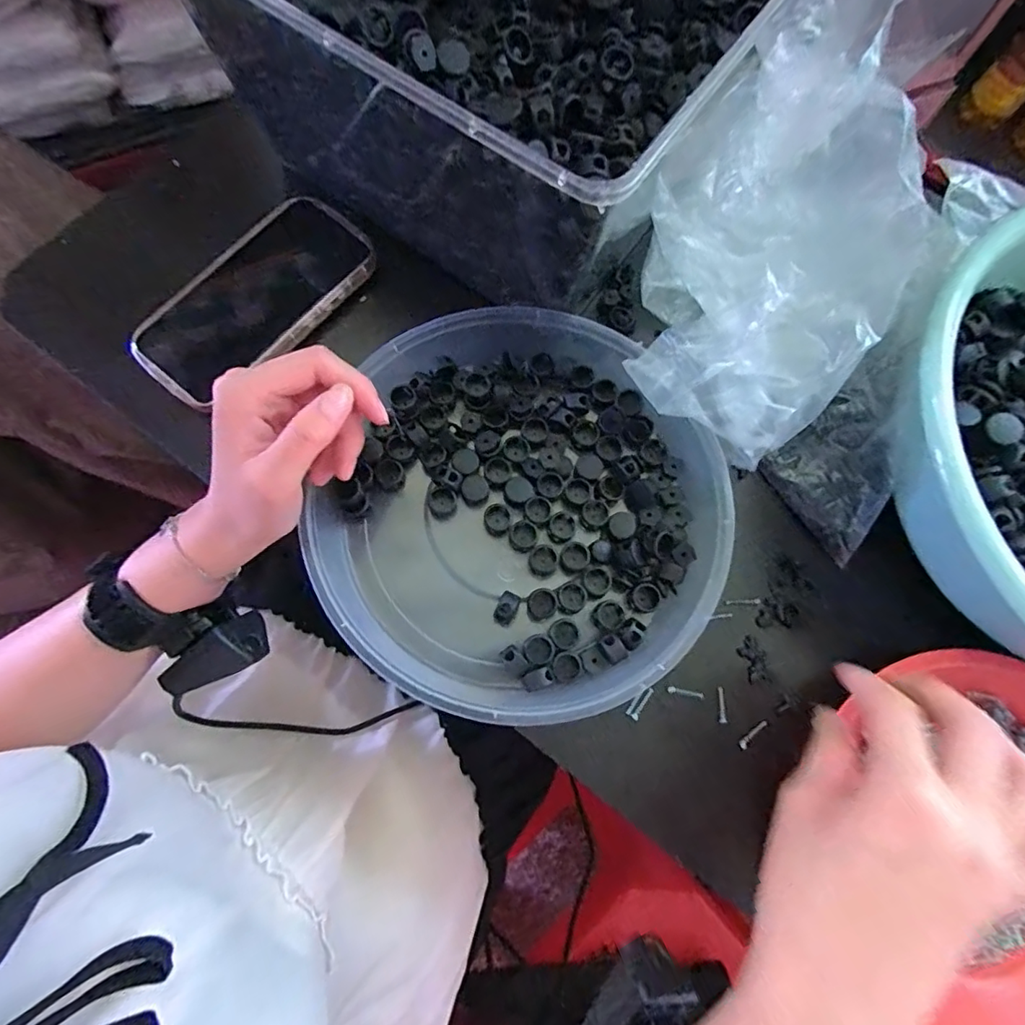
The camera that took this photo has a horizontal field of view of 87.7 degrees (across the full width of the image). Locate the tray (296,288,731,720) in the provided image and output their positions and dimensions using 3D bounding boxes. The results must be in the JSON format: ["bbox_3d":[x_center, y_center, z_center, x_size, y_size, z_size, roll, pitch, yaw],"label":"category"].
[{"bbox_3d":[0.009,-0.002,0.312,0.216,0.041,0.232,0,76,-2],"label":"tray"}]

